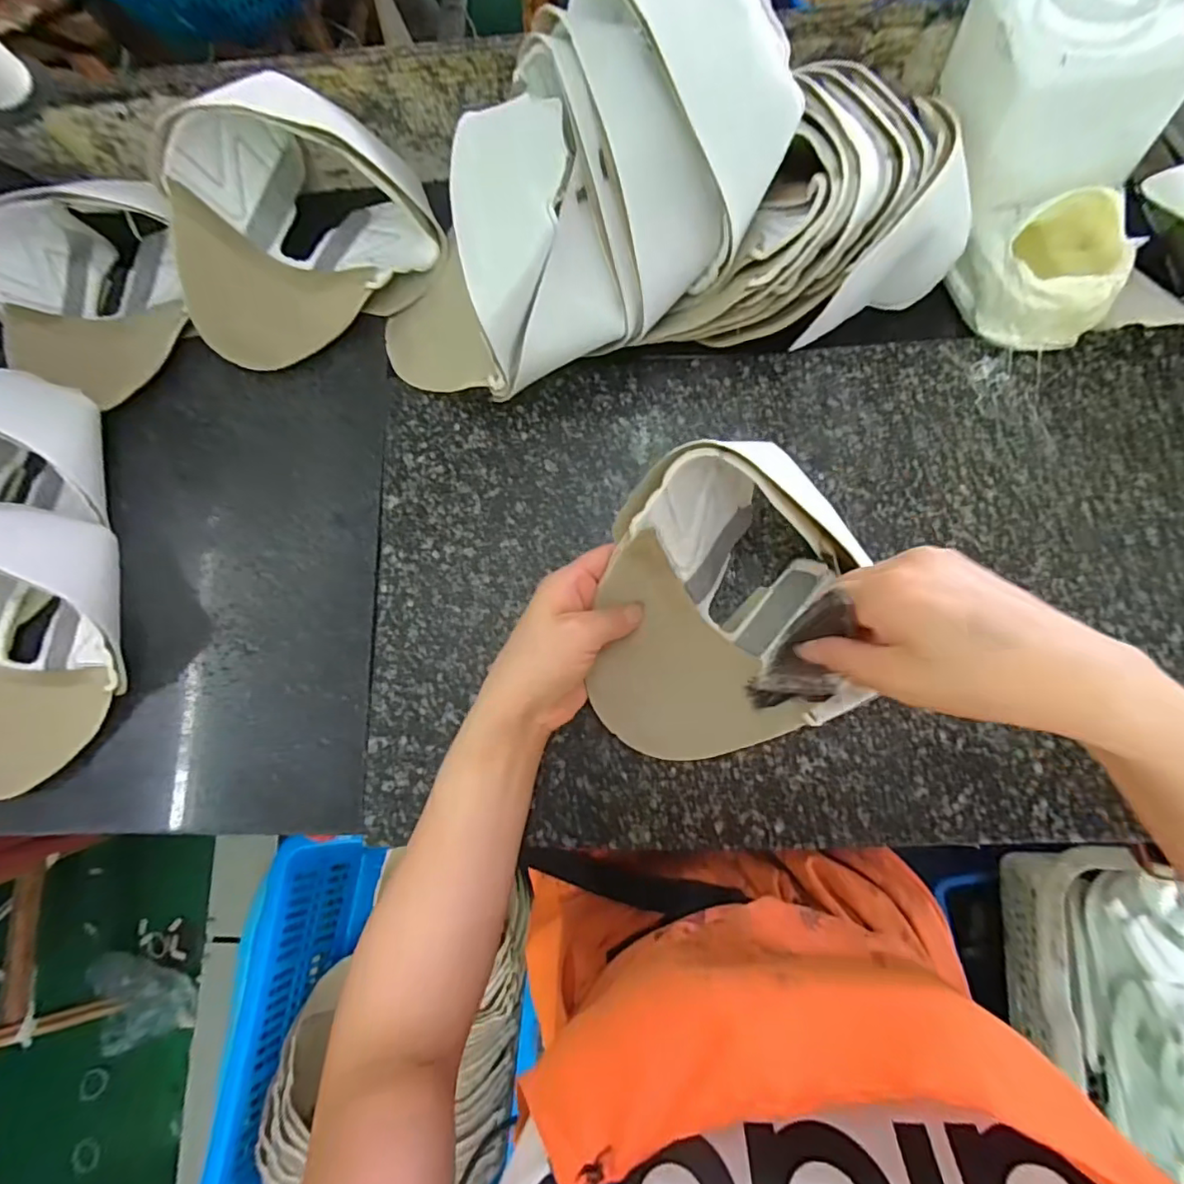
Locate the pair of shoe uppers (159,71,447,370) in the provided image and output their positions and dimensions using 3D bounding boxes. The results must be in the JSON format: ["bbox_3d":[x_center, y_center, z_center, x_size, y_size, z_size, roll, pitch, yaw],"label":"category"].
[{"bbox_3d":[-0.229,-0.270,0.410,0.191,0.083,0.148,-34,79,-2],"label":"pair of shoe uppers"}]

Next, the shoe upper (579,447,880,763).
[{"bbox_3d":[0.075,0.009,0.350,0.147,0.079,0.184,-6,86,6],"label":"shoe upper"}]

